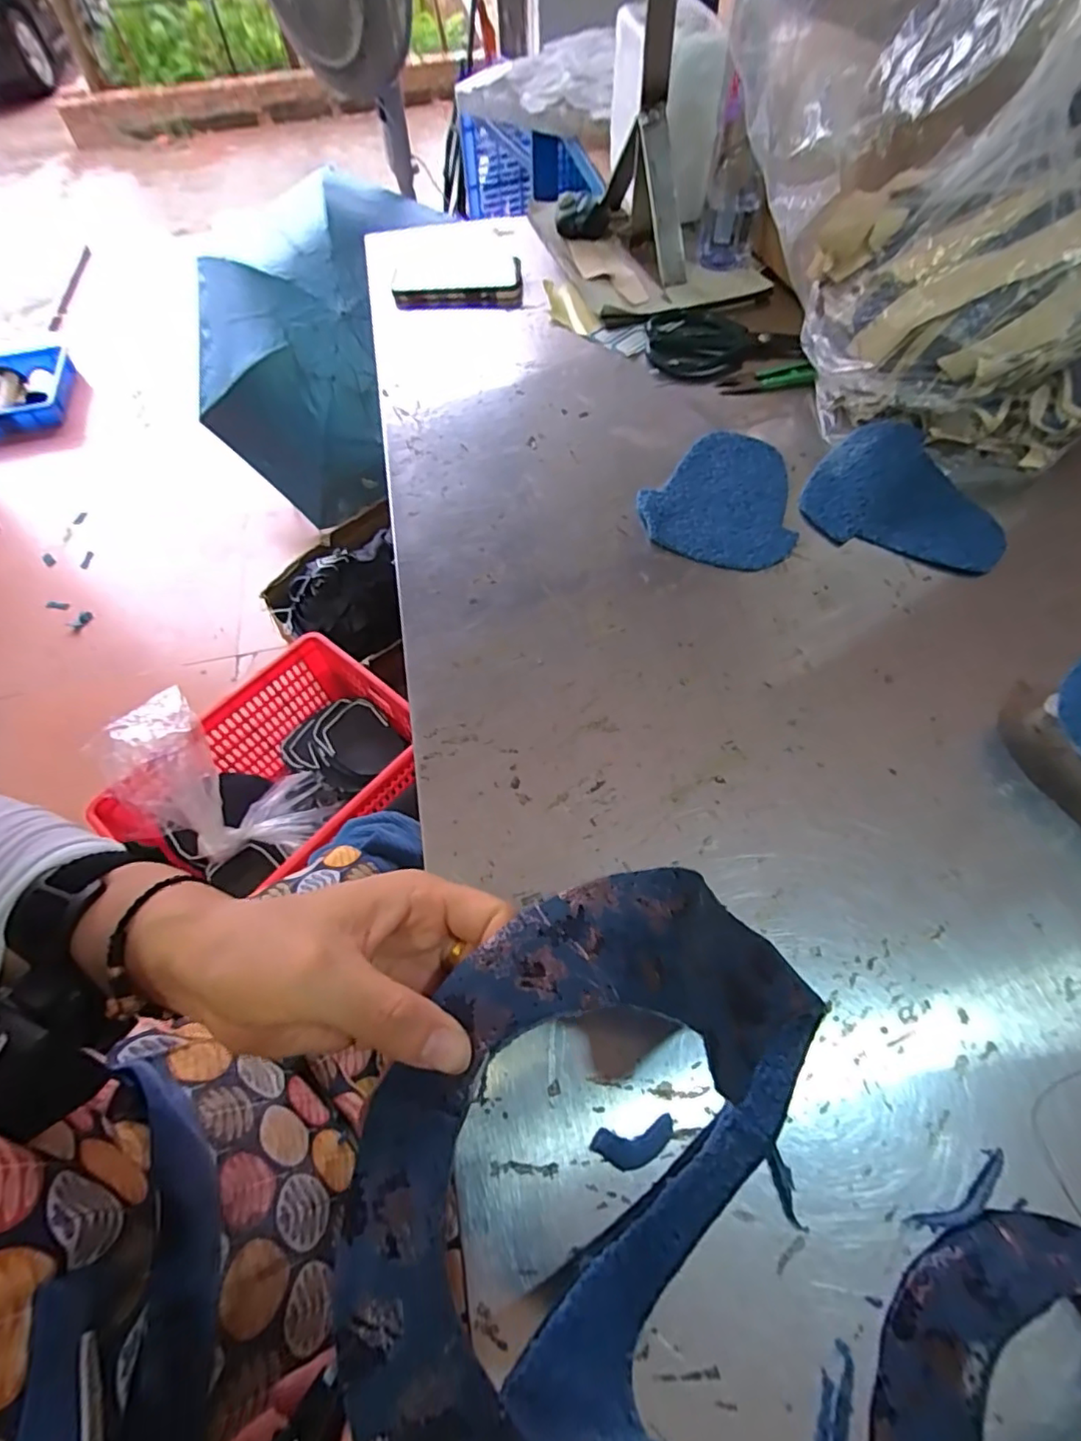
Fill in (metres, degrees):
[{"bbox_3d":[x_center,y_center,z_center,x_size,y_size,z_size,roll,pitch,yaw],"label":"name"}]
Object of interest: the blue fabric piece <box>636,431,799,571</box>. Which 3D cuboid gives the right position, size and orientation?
[{"bbox_3d":[0.163,-0.184,0.488,0.123,0.004,0.157,36,67,19],"label":"blue fabric piece"}]

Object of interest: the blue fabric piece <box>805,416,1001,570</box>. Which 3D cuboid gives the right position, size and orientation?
[{"bbox_3d":[0.298,-0.182,0.468,0.148,0.025,0.115,29,66,18],"label":"blue fabric piece"}]

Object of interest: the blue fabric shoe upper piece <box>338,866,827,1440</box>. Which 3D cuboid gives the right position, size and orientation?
[{"bbox_3d":[0.042,0.169,0.227,0.190,0.209,0.083,-46,38,-15],"label":"blue fabric shoe upper piece"}]

